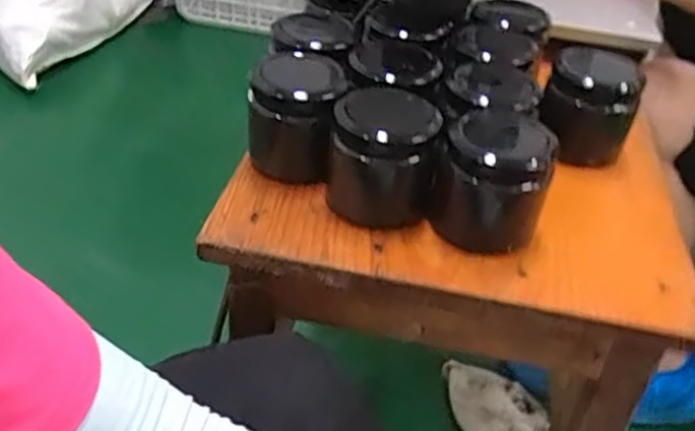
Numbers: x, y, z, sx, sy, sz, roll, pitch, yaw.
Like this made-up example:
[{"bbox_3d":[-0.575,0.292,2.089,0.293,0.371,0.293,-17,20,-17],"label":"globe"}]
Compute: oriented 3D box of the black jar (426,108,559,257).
[{"bbox_3d":[0.091,-0.024,0.426,0.063,0.072,0.067,3,38,-2],"label":"black jar"}]

